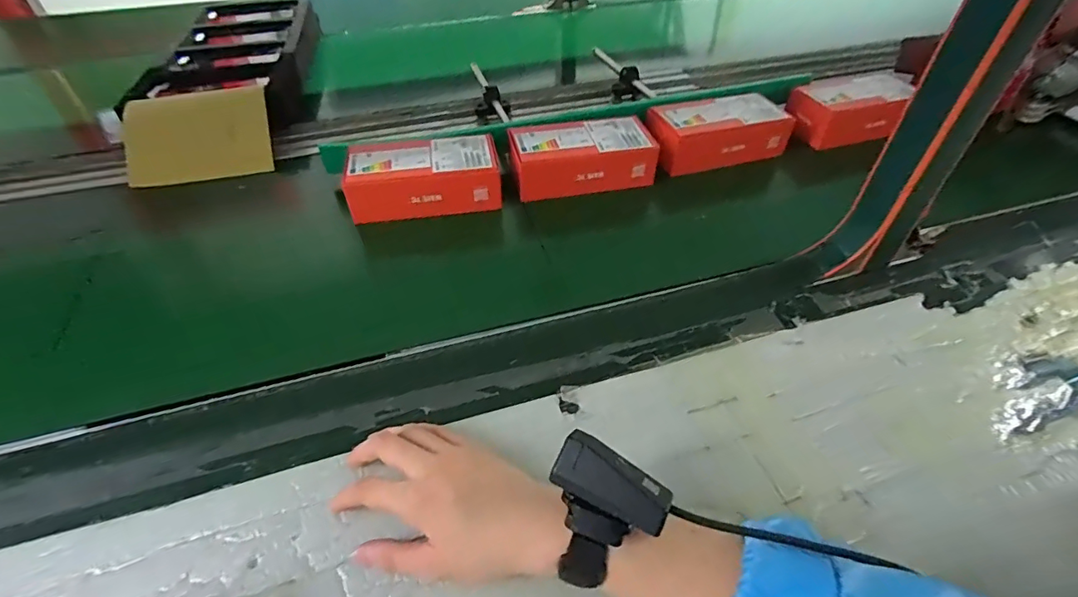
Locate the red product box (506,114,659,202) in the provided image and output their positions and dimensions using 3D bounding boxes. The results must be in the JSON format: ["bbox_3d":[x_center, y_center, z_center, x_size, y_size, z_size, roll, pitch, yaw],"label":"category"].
[{"bbox_3d":[0.055,-0.188,0.657,0.182,0.060,0.085,-10,47,-9],"label":"red product box"}]

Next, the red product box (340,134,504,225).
[{"bbox_3d":[-0.141,-0.151,0.613,0.204,0.076,0.086,-8,47,-7],"label":"red product box"}]

